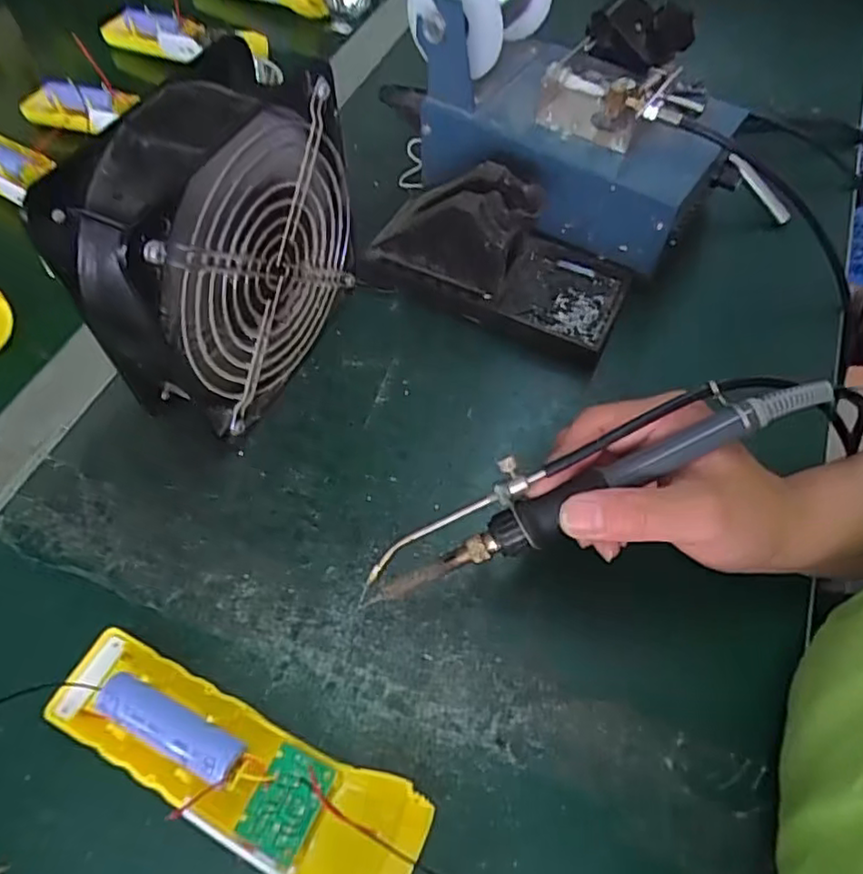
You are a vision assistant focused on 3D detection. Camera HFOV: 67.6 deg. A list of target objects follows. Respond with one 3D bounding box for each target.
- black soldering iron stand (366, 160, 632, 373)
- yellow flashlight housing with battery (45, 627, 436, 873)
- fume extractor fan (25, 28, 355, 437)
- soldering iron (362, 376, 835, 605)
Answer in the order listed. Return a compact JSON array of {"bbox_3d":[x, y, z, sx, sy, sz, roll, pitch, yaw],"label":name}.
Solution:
[{"bbox_3d":[0.045,-0.117,0.397,0.153,0.074,0.079,26,60,15],"label":"black soldering iron stand"},{"bbox_3d":[-0.082,0.132,0.266,0.164,0.031,0.050,26,60,15],"label":"yellow flashlight housing with battery"},{"bbox_3d":[-0.105,-0.095,0.339,0.061,0.150,0.154,21,59,12],"label":"fume extractor fan"},{"bbox_3d":[0.064,0.020,0.276,0.209,0.027,0.030,-25,59,6],"label":"soldering iron"}]

